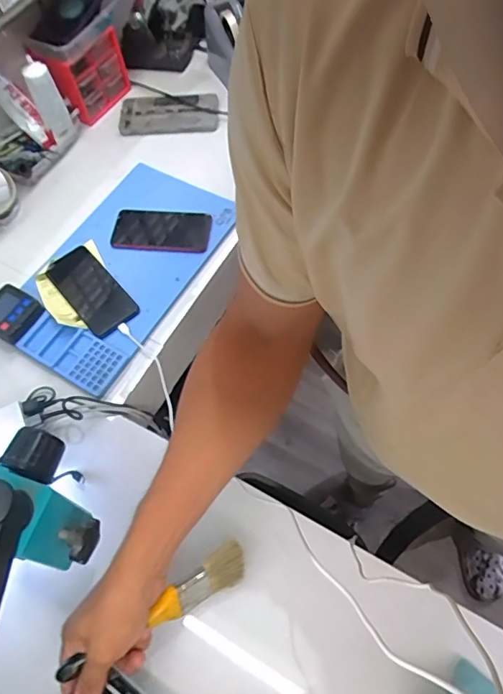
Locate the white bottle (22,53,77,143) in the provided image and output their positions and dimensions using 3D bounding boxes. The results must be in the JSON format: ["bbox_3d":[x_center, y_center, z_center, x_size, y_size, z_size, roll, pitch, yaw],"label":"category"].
[{"bbox_3d":[-0.328,-0.398,0.804,0.042,0.162,0.039,-24,64,-8],"label":"white bottle"}]

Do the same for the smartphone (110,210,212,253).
[{"bbox_3d":[-0.144,-0.186,0.779,0.154,0.010,0.077,5,64,6],"label":"smartphone"}]

